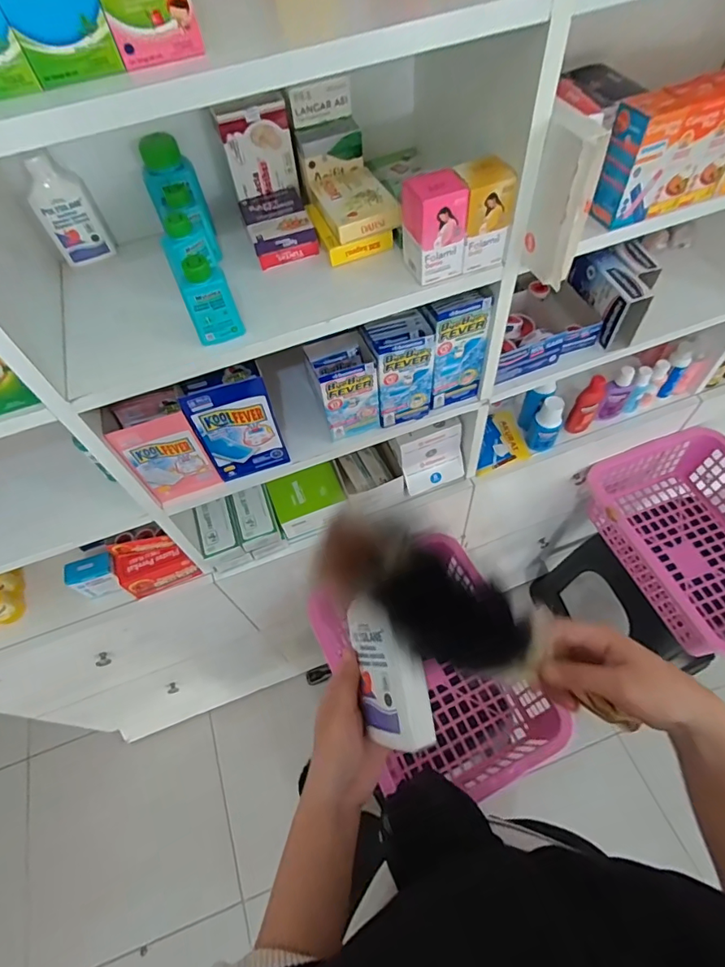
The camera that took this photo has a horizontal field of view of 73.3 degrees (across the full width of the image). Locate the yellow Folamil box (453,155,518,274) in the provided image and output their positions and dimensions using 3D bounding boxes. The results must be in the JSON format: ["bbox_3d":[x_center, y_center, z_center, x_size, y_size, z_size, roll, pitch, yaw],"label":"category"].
[{"bbox_3d":[0.121,-0.279,0.505,0.052,0.091,0.055,-11,57,-2],"label":"yellow Folamil box"}]

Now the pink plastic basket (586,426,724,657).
[{"bbox_3d":[0.660,0.115,0.963,0.296,0.158,0.417,-18,57,-7],"label":"pink plastic basket"}]

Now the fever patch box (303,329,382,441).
[{"bbox_3d":[-0.024,-0.129,0.659,0.082,0.120,0.068,-16,57,-5],"label":"fever patch box"}]

